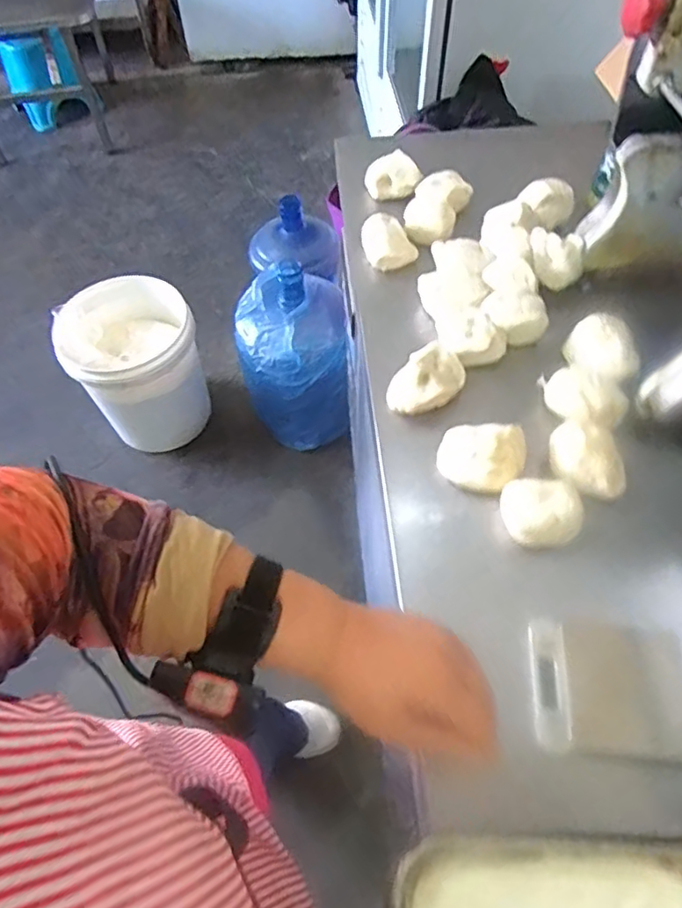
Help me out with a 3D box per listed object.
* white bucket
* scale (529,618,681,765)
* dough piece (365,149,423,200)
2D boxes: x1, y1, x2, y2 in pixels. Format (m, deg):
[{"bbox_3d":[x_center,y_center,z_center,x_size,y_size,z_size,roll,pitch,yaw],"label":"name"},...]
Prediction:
[{"bbox_3d":[-0.494,-0.218,1.458,0.285,0.331,0.268,0,59,1],"label":"white bucket"},{"bbox_3d":[0.228,0.197,0.501,0.129,0.021,0.105,4,59,3],"label":"scale"},{"bbox_3d":[0.075,-0.396,0.842,0.076,0.046,0.048,3,59,3],"label":"dough piece"}]

